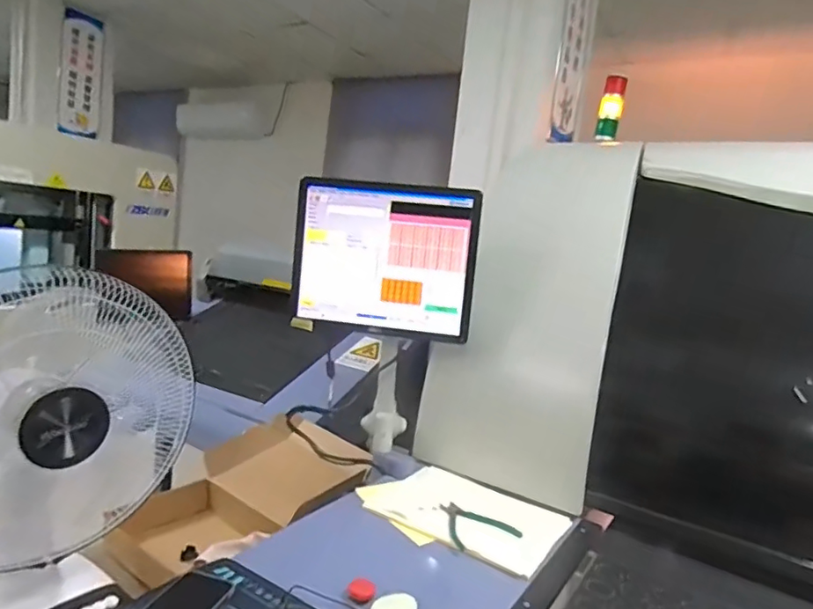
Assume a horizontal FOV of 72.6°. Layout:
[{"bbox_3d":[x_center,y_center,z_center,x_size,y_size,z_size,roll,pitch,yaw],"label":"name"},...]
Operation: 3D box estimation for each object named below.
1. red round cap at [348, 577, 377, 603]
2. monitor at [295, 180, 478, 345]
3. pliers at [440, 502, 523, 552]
[{"bbox_3d":[-0.064,0.410,0.796,0.039,0.015,0.039,7,7,-1],"label":"red round cap"},{"bbox_3d":[-0.047,-0.094,1.133,0.372,0.291,0.056,7,7,7],"label":"monitor"},{"bbox_3d":[0.115,0.380,0.964,0.130,0.007,0.127,3,8,-29],"label":"pliers"}]

